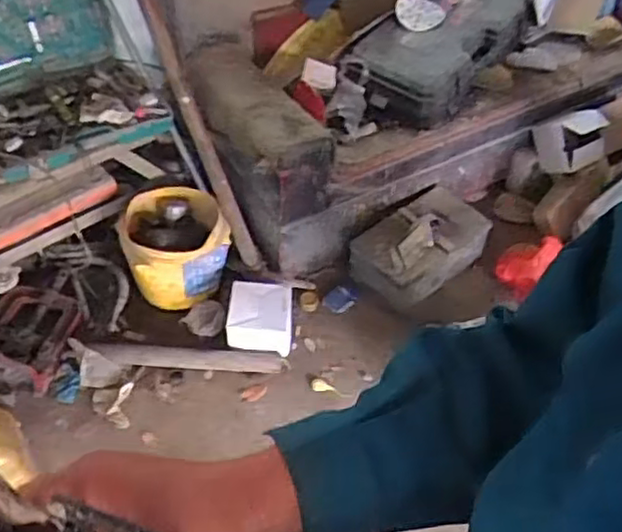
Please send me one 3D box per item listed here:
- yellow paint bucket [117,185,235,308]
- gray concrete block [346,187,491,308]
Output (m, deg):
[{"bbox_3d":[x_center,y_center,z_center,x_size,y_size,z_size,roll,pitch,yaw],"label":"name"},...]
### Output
[{"bbox_3d":[-0.358,-0.041,1.876,0.270,0.247,0.232,-10,49,-11],"label":"yellow paint bucket"},{"bbox_3d":[0.308,-0.070,1.931,0.410,0.163,0.223,-31,56,-27],"label":"gray concrete block"}]

